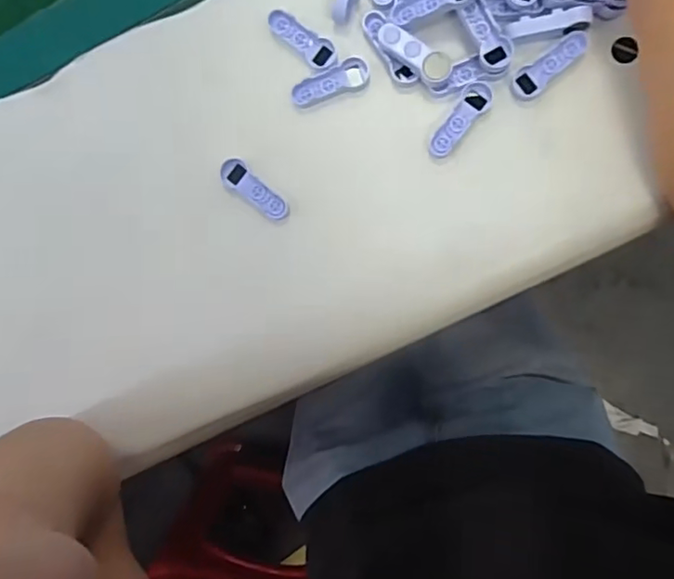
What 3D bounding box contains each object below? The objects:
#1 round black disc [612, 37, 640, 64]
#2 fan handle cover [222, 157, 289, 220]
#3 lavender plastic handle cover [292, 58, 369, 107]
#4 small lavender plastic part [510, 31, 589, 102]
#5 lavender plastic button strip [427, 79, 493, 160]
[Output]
[{"bbox_3d":[0.169,-0.141,0.333,0.014,0.004,0.013,0,92,6],"label":"round black disc"},{"bbox_3d":[-0.052,-0.063,0.357,0.050,0.005,0.017,43,95,5],"label":"fan handle cover"},{"bbox_3d":[-0.004,-0.127,0.351,0.050,0.006,0.017,-26,87,6],"label":"lavender plastic handle cover"},{"bbox_3d":[0.126,-0.135,0.338,0.049,0.005,0.018,-43,85,5],"label":"small lavender plastic part"},{"bbox_3d":[0.075,-0.102,0.345,0.018,0.012,0.049,33,94,6],"label":"lavender plastic button strip"}]

